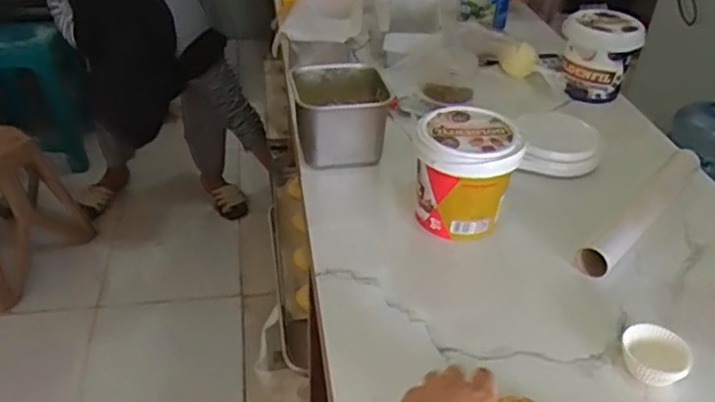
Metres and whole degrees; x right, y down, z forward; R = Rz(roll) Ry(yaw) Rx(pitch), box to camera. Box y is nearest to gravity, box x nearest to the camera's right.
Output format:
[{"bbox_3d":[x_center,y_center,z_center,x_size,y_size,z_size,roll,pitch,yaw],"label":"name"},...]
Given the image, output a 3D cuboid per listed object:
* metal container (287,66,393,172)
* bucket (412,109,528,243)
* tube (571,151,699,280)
[{"bbox_3d":[-0.021,-0.125,0.944,0.136,0.103,0.139,-3,36,-8],"label":"metal container"},{"bbox_3d":[0.136,-0.031,0.801,0.122,0.134,0.121,1,34,-1],"label":"bucket"},{"bbox_3d":[0.381,0.008,0.837,0.039,0.031,0.320,28,43,34],"label":"tube"}]

